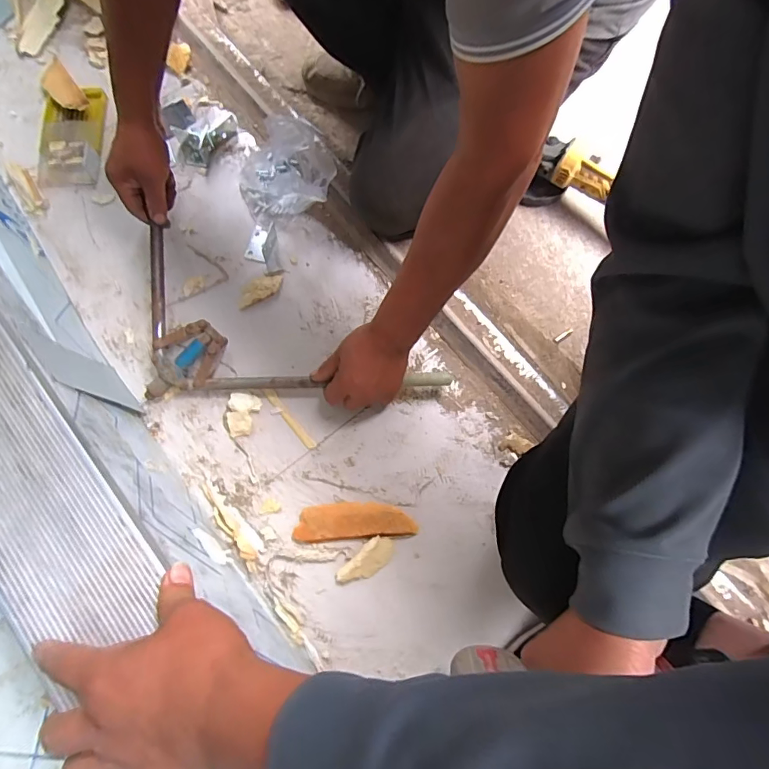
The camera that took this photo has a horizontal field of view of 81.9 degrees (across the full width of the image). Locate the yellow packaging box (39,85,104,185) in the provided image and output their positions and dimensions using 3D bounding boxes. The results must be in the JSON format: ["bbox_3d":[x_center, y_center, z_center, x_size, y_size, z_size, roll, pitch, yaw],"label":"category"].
[{"bbox_3d":[-0.477,-0.380,0.673,0.087,0.018,0.175,-5,76,-2],"label":"yellow packaging box"}]

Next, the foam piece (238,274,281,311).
[{"bbox_3d":[-0.175,-0.132,0.619,0.070,0.015,0.029,-30,79,-8],"label":"foam piece"}]

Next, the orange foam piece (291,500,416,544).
[{"bbox_3d":[-0.036,0.166,0.540,0.144,0.016,0.043,-4,76,-2],"label":"orange foam piece"}]

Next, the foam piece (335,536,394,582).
[{"bbox_3d":[-0.020,0.213,0.529,0.074,0.018,0.033,-42,80,-10],"label":"foam piece"}]

